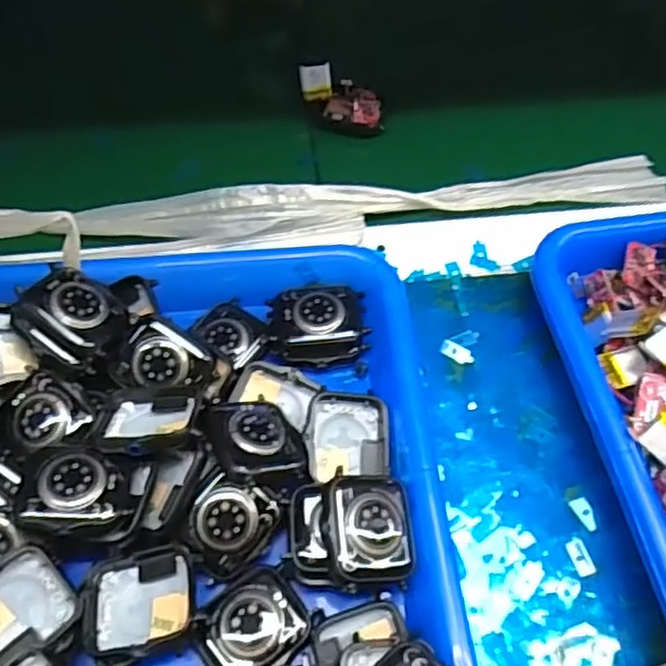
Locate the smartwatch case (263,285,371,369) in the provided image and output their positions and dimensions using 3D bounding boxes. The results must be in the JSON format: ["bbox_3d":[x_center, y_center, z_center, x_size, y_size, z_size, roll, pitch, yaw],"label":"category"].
[{"bbox_3d":[-0.008,-0.006,0.336,0.048,0.011,0.039,-5,59,-4],"label":"smartwatch case"}]

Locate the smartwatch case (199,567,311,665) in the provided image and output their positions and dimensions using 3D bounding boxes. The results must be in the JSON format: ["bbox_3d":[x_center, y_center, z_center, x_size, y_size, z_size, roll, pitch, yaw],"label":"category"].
[{"bbox_3d":[-0.032,0.116,0.271,0.040,0.008,0.035,-32,64,-19],"label":"smartwatch case"}]

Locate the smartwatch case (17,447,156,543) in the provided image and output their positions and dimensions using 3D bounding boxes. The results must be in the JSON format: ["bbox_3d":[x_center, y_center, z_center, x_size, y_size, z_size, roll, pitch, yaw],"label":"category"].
[{"bbox_3d":[-0.099,0.063,0.273,0.049,0.012,0.036,1,59,0],"label":"smartwatch case"}]

